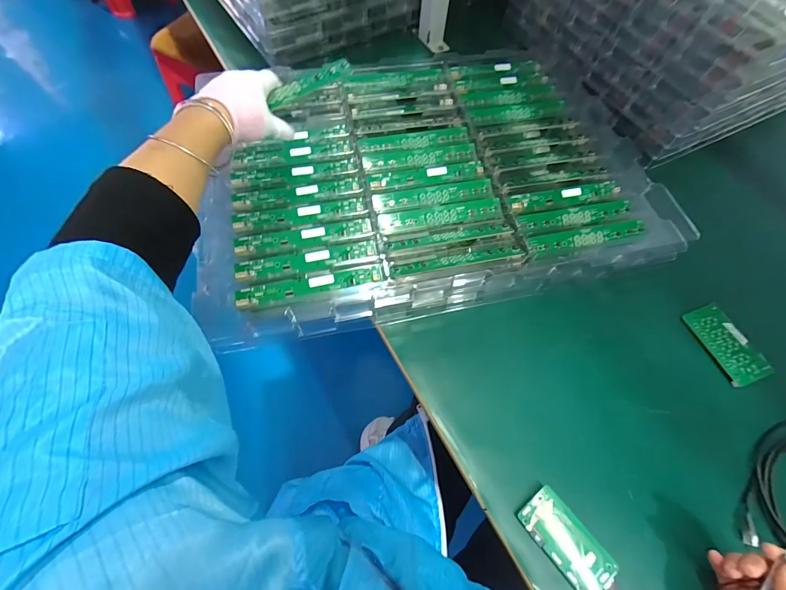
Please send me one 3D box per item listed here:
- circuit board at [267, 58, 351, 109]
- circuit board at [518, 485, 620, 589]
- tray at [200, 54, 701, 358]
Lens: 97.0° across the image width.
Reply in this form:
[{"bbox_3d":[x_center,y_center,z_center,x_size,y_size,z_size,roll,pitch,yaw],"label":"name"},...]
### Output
[{"bbox_3d":[-0.103,-0.263,0.430,0.108,0.014,0.024,-30,69,-7],"label":"circuit board"},{"bbox_3d":[0.183,0.258,0.363,0.049,0.008,0.098,-39,70,-11],"label":"circuit board"},{"bbox_3d":[0.045,-0.203,0.546,0.643,0.058,0.457,-11,65,-9],"label":"tray"}]

